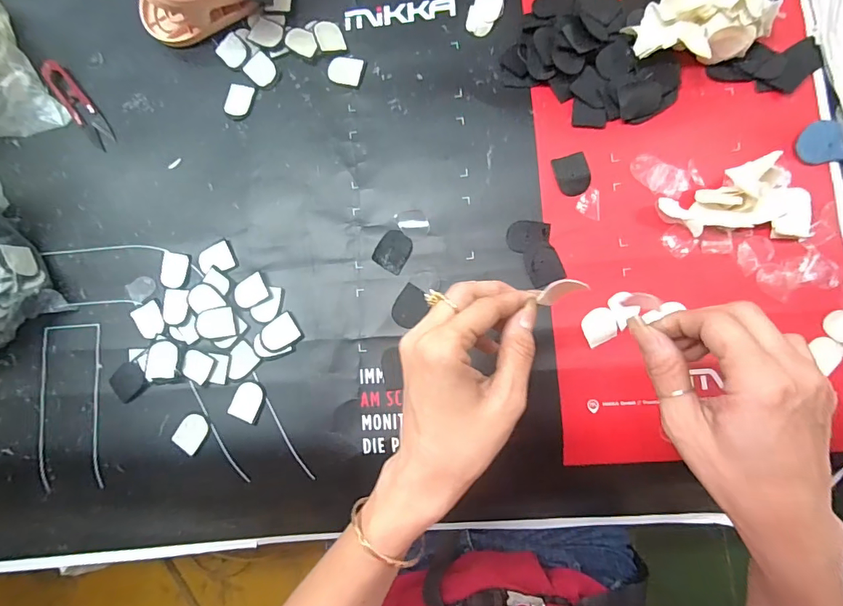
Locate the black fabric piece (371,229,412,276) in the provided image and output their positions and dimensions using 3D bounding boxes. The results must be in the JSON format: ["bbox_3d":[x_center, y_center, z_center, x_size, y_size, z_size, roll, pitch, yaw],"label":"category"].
[{"bbox_3d":[-0.024,-0.044,0.373,0.027,0.004,0.033,30,88,7],"label":"black fabric piece"}]

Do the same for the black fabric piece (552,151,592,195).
[{"bbox_3d":[0.124,-0.105,0.362,0.027,0.004,0.032,-16,83,4],"label":"black fabric piece"}]

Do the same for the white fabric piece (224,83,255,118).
[{"bbox_3d":[-0.167,-0.186,0.407,0.024,0.004,0.030,13,86,7],"label":"white fabric piece"}]

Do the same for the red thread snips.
[{"bbox_3d":[-0.325,-0.188,0.419,0.022,0.012,0.100,-36,82,1],"label":"red thread snips"}]

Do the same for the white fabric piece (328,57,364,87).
[{"bbox_3d":[-0.069,-0.209,0.400,0.030,0.004,0.025,9,86,6],"label":"white fabric piece"}]

